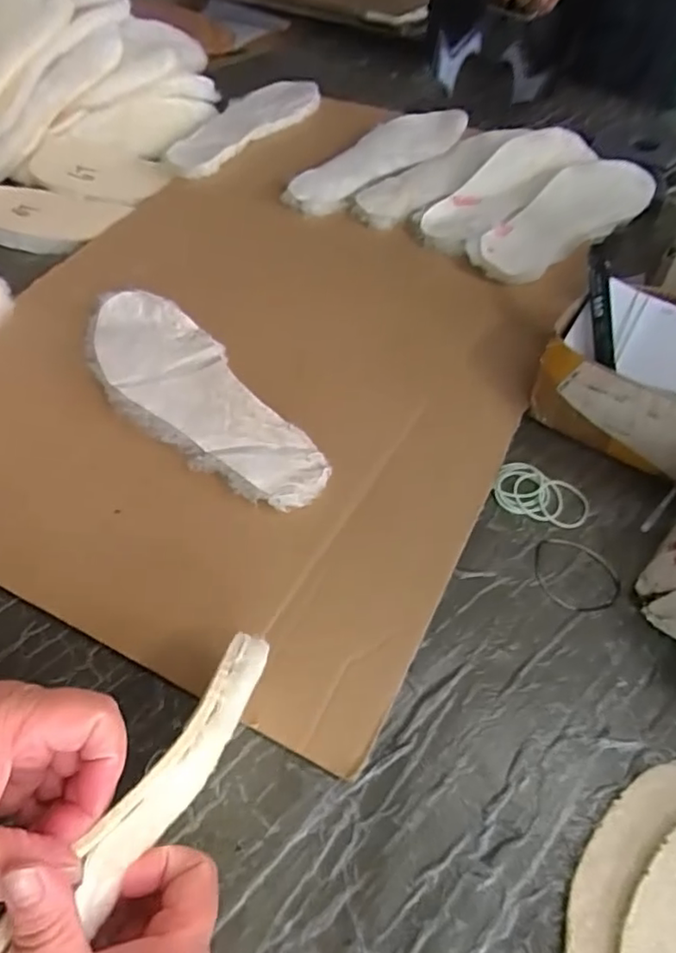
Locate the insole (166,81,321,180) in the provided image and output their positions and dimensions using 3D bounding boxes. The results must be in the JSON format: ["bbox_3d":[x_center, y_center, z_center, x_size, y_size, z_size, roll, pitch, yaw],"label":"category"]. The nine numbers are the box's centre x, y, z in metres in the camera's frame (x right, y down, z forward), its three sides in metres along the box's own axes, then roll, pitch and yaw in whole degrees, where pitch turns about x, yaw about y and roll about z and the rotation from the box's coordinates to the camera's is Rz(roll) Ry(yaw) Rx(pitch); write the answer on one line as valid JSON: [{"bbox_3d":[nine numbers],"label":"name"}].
[{"bbox_3d":[-0.125,-0.480,0.810,0.099,0.015,0.277,31,61,21],"label":"insole"}]

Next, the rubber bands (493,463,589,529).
[{"bbox_3d":[0.165,0.014,0.484,0.073,0.008,0.050,19,55,15],"label":"rubber bands"}]

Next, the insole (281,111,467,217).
[{"bbox_3d":[0.055,-0.399,0.744,0.098,0.010,0.285,33,62,24],"label":"insole"}]

